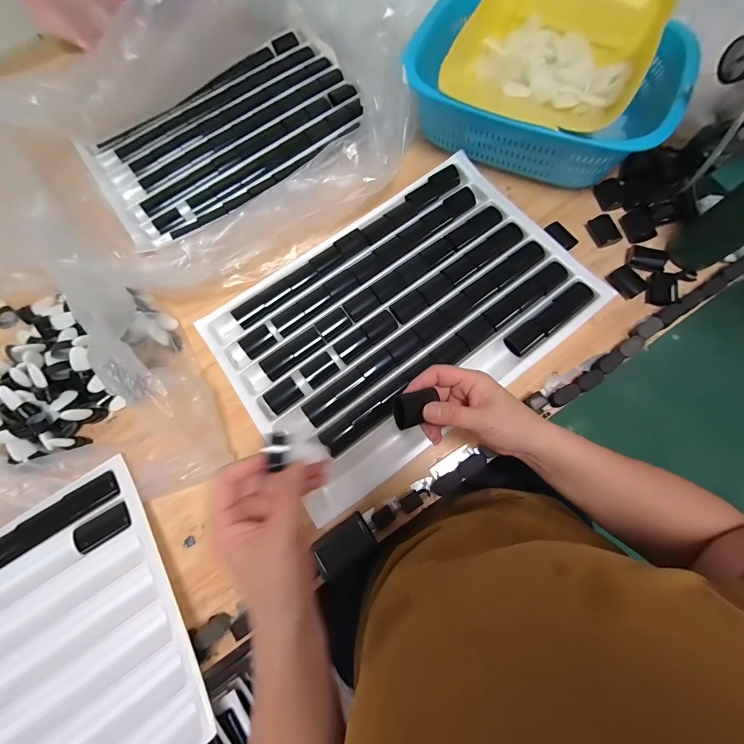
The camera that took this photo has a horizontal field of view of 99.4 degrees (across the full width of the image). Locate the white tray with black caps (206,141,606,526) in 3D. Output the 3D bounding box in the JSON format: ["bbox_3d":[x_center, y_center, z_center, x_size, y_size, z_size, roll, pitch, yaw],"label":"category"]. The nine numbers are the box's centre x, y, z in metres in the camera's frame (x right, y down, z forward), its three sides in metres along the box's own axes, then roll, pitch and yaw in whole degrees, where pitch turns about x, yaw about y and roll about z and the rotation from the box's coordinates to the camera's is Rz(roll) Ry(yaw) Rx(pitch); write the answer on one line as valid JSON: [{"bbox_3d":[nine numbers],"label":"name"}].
[{"bbox_3d":[0.045,-0.086,0.456,0.502,0.016,0.336,-36,77,-8],"label":"white tray with black caps"}]

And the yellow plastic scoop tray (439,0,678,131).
[{"bbox_3d":[0.283,-0.518,0.499,0.286,0.053,0.236,32,94,14],"label":"yellow plastic scoop tray"}]

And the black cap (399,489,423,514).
[{"bbox_3d":[0.049,0.163,0.398,0.026,0.013,0.021,-28,76,-6],"label":"black cap"}]

